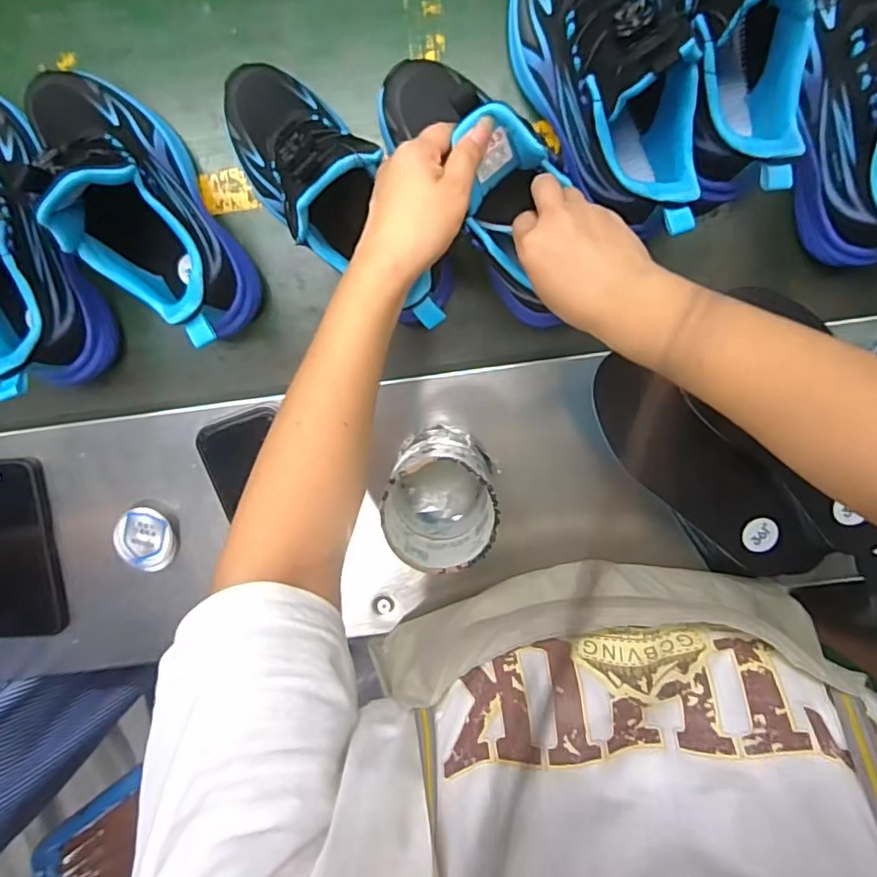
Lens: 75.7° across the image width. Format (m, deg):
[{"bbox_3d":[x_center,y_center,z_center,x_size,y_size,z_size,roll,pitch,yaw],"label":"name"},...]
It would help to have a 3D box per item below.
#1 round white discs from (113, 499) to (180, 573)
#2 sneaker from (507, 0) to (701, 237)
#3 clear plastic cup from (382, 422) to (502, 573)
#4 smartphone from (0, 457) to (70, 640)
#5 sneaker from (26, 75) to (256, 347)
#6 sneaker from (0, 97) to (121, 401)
[{"bbox_3d":[-0.260,0.088,0.504,0.053,0.016,0.061,-5,98,1],"label":"round white discs"},{"bbox_3d":[0.122,-0.256,0.396,0.079,0.125,0.234,-26,84,4],"label":"sneaker"},{"bbox_3d":[0.003,0.042,0.448,0.074,0.129,0.086,13,98,-2],"label":"clear plastic cup"},{"bbox_3d":[-0.387,0.102,0.504,0.084,0.009,0.168,0,103,0],"label":"smartphone"},{"bbox_3d":[-0.225,-0.176,0.422,0.088,0.135,0.231,-30,97,4],"label":"sneaker"},{"bbox_3d":[-0.330,-0.150,0.423,0.089,0.144,0.233,-15,98,2],"label":"sneaker"}]

